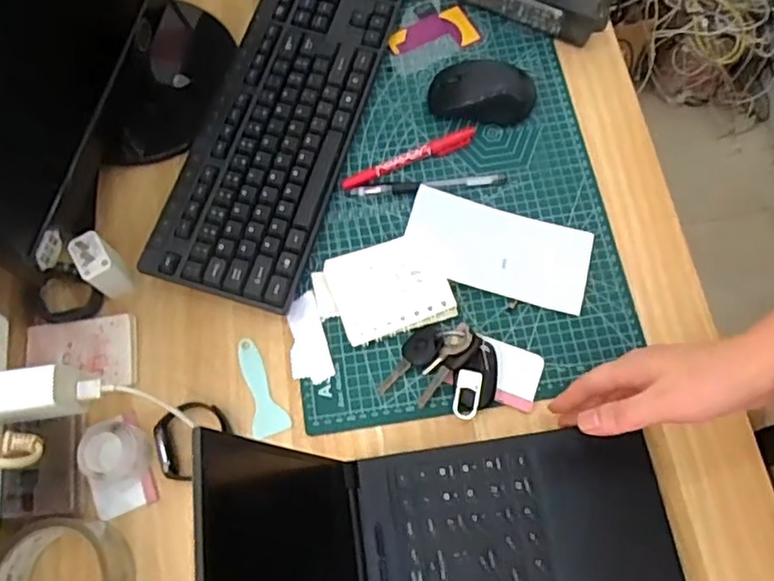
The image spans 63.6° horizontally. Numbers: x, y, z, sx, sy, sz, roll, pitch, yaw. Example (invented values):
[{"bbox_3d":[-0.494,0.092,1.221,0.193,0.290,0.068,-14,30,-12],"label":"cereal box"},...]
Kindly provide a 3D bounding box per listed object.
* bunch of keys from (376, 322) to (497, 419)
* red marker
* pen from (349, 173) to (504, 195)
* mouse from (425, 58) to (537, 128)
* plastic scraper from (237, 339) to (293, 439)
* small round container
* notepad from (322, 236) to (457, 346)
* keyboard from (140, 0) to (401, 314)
[{"bbox_3d":[0.049,0.065,0.528,0.090,0.030,0.069,16,71,8],"label":"bunch of keys"},{"bbox_3d":[0.022,-0.128,0.607,0.137,0.008,0.016,-22,70,-6],"label":"red marker"},{"bbox_3d":[0.038,-0.103,0.598,0.153,0.013,0.016,-7,70,0],"label":"pen"},{"bbox_3d":[0.095,-0.199,0.621,0.102,0.031,0.058,10,71,6],"label":"mouse"},{"bbox_3d":[-0.112,0.084,0.546,0.031,0.005,0.088,-22,70,-6],"label":"plastic scraper"},{"bbox_3d":[-0.225,0.133,0.516,0.047,0.028,0.047,-1,70,2],"label":"small round container"},{"bbox_3d":[0.001,-0.004,0.562,0.097,0.008,0.090,-21,70,-5],"label":"notepad"},{"bbox_3d":[-0.096,-0.196,0.626,0.139,0.025,0.433,16,71,8],"label":"keyboard"}]

